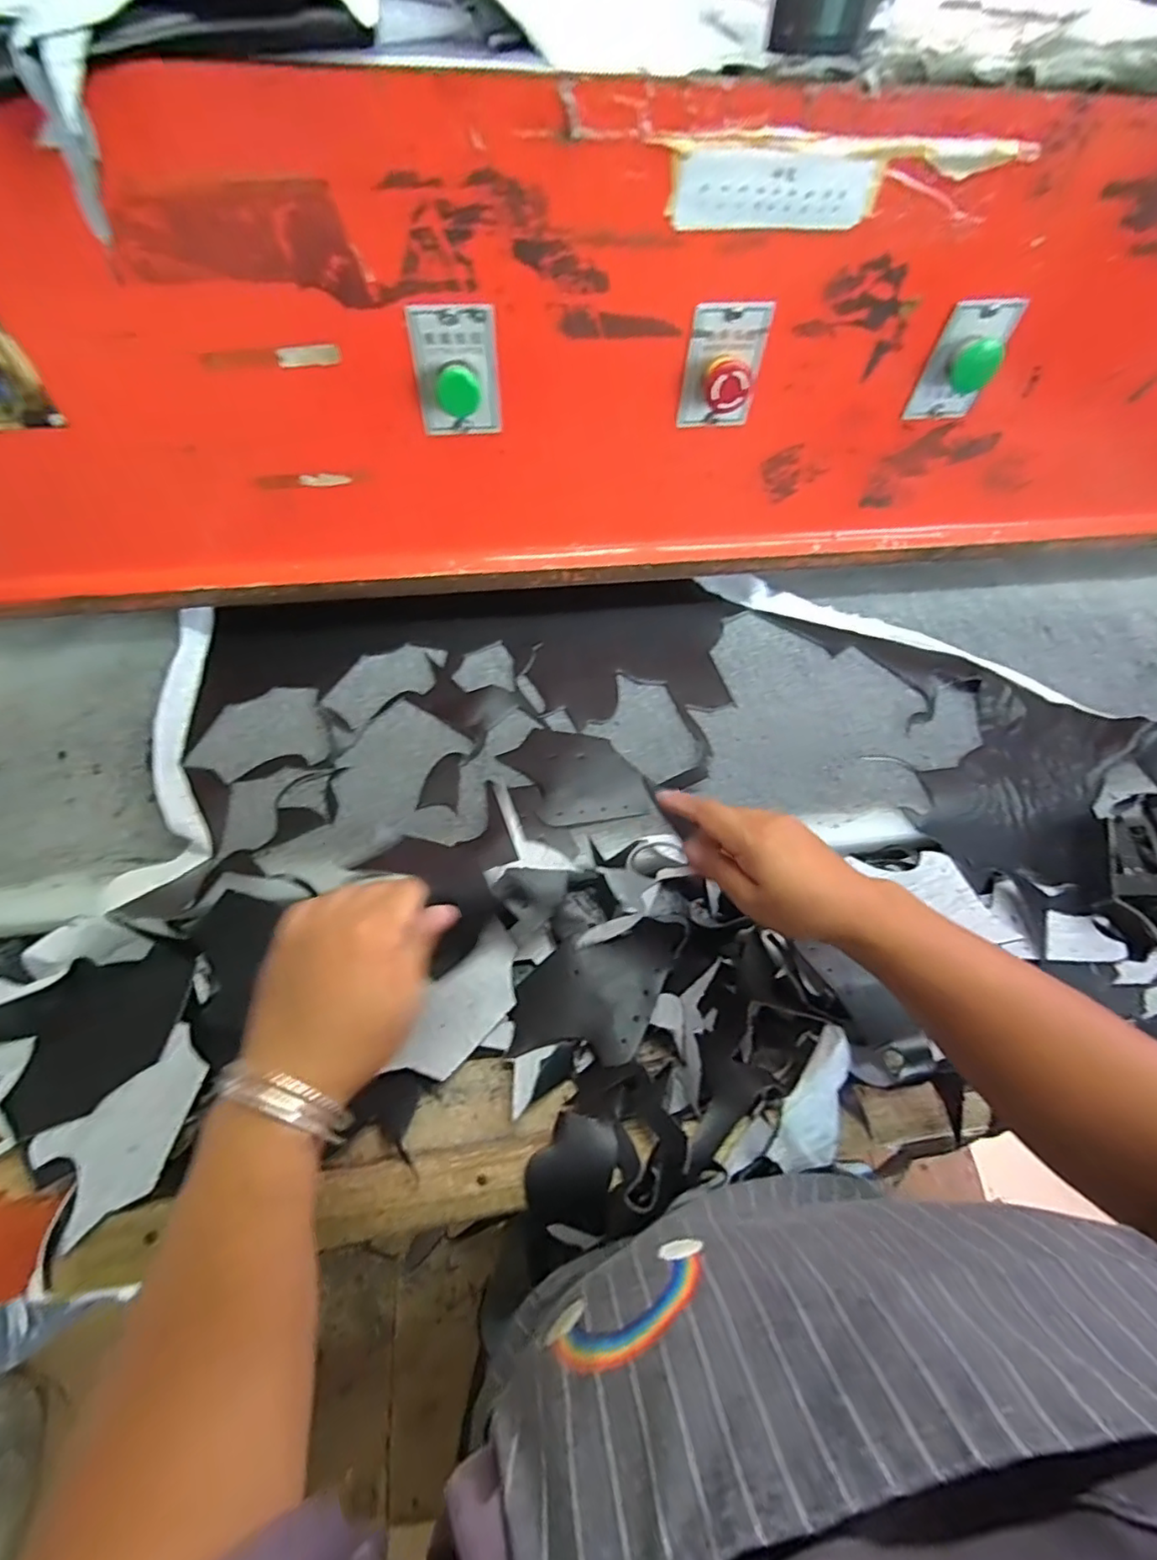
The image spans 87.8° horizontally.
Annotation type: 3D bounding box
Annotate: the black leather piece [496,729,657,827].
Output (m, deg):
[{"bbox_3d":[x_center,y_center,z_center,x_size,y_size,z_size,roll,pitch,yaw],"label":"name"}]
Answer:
[{"bbox_3d":[0.000,-0.005,0.564,0.101,0.006,0.119,-24,64,-16],"label":"black leather piece"}]

